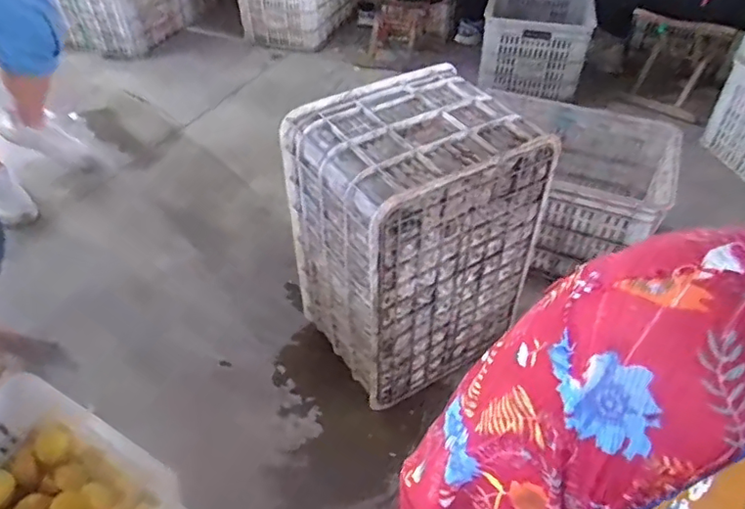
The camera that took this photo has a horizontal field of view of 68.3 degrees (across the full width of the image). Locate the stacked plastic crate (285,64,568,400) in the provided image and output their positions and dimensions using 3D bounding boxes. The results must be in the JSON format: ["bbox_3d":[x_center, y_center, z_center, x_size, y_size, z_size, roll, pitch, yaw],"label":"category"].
[{"bbox_3d":[0.070,-0.028,1.002,0.330,0.469,0.279,-24,48,-23],"label":"stacked plastic crate"}]

